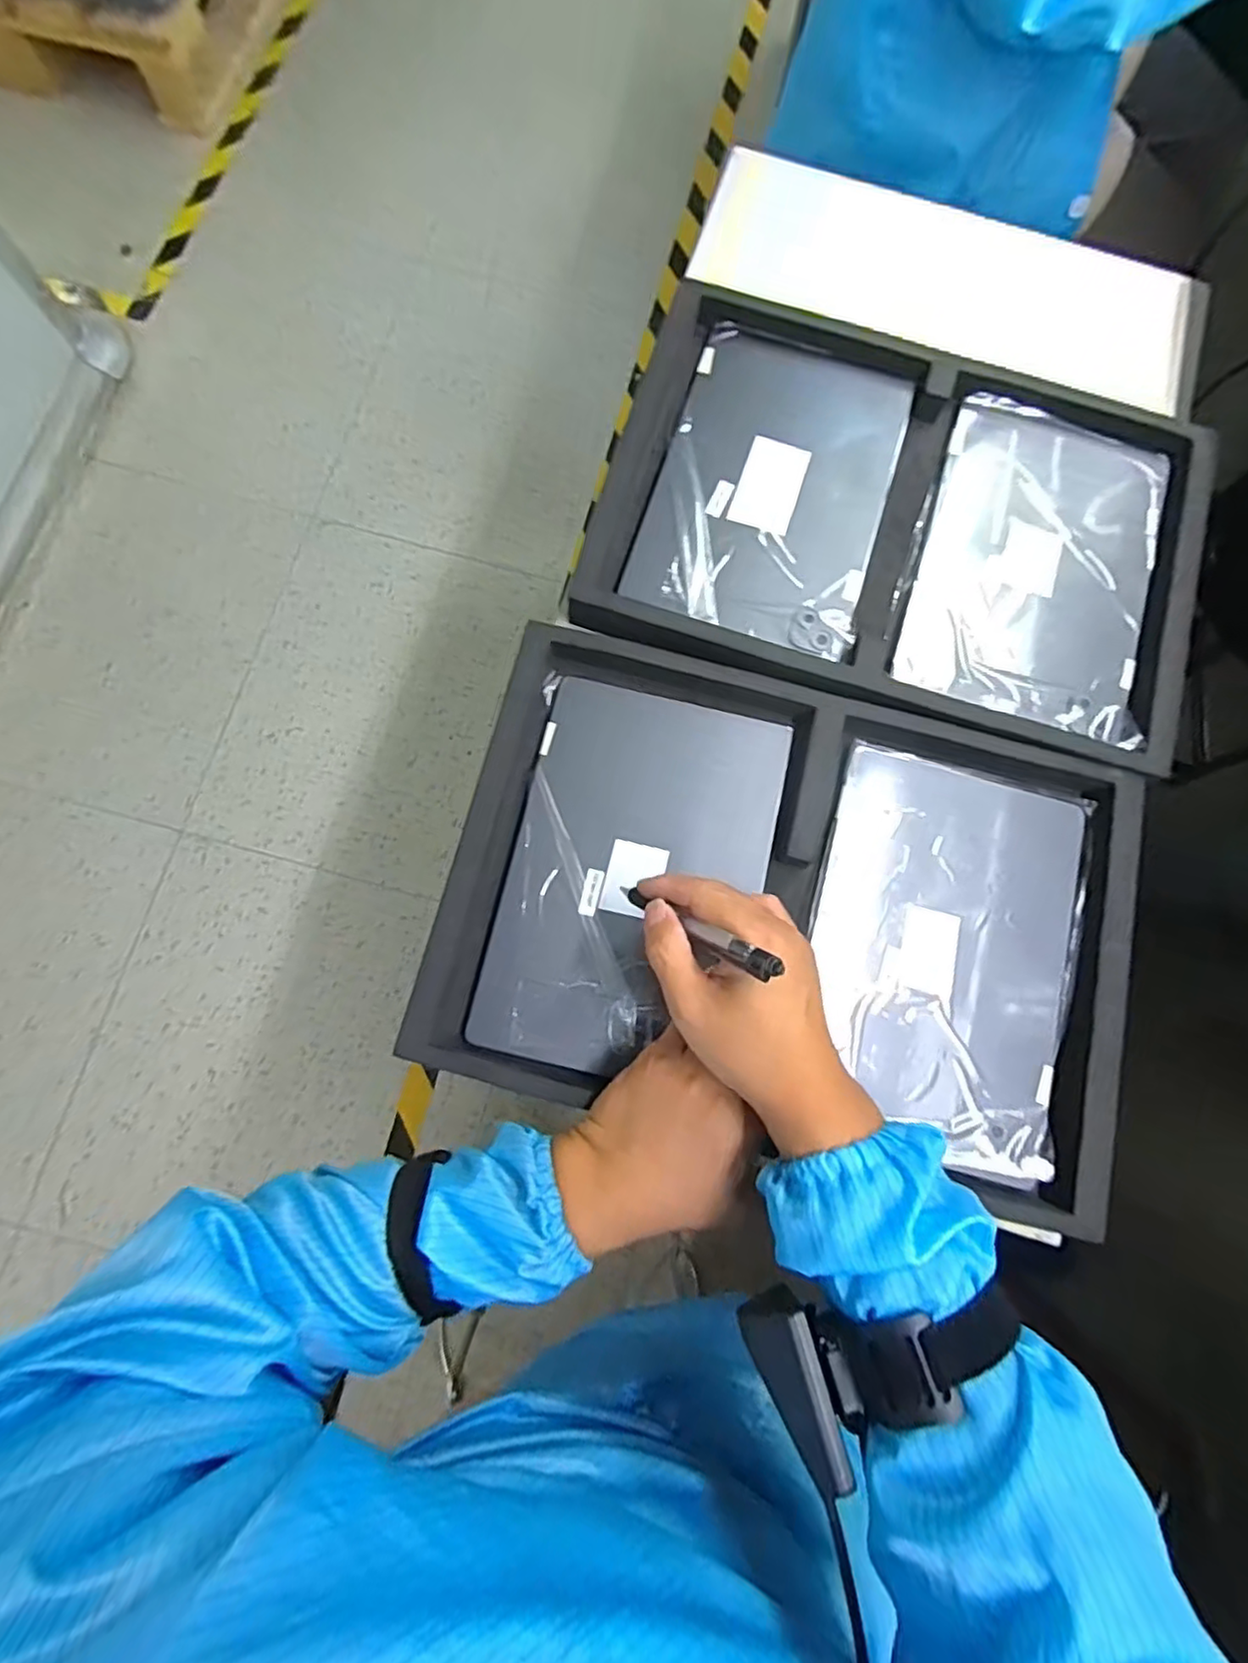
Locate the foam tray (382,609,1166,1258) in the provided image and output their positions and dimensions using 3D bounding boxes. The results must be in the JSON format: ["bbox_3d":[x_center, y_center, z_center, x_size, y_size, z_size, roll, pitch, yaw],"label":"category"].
[{"bbox_3d":[0.107,0.053,0.424,0.438,0.052,0.305,14,79,0],"label":"foam tray"}]

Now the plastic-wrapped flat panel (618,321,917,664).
[{"bbox_3d":[0.113,-0.261,0.488,0.167,0.010,0.245,18,79,1],"label":"plastic-wrapped flat panel"}]

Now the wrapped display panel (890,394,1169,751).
[{"bbox_3d":[0.314,-0.206,0.489,0.168,0.016,0.259,18,79,1],"label":"wrapped display panel"}]

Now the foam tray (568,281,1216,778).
[{"bbox_3d":[0.206,-0.240,0.486,0.429,0.036,0.313,15,79,1],"label":"foam tray"}]

